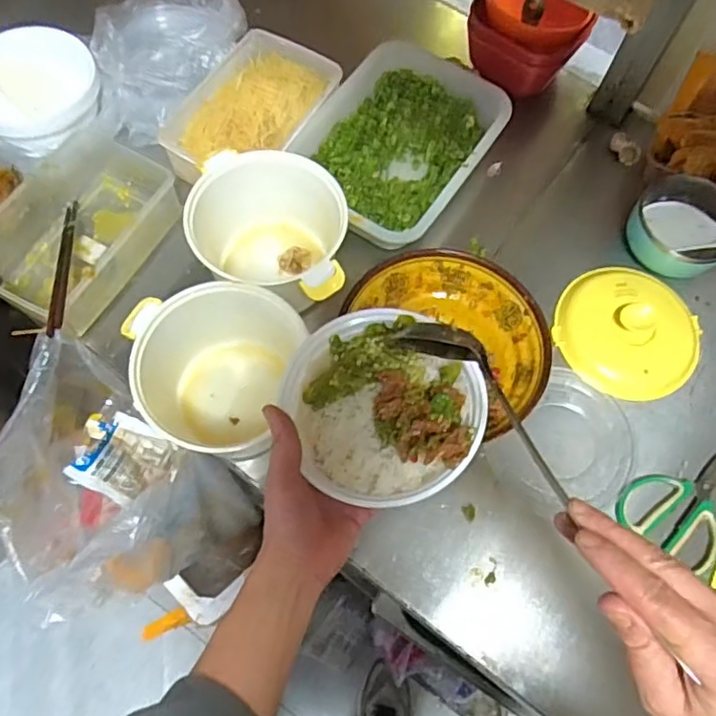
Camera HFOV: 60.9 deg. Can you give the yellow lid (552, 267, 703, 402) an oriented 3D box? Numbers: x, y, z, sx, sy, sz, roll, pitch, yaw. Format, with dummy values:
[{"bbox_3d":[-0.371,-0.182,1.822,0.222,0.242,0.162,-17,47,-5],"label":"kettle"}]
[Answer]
[{"bbox_3d":[0.325,-0.033,0.732,0.157,0.048,0.168,1,68,-3],"label":"yellow lid"}]

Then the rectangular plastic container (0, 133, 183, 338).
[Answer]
[{"bbox_3d":[-0.330,-0.161,0.743,0.163,0.068,0.244,26,69,8],"label":"rectangular plastic container"}]

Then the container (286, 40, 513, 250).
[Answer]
[{"bbox_3d":[0.052,-0.274,0.799,0.211,0.068,0.298,30,70,9],"label":"container"}]

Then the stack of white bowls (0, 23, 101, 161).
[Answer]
[{"bbox_3d":[-0.427,-0.345,0.799,0.176,0.056,0.185,16,68,4],"label":"stack of white bowls"}]

